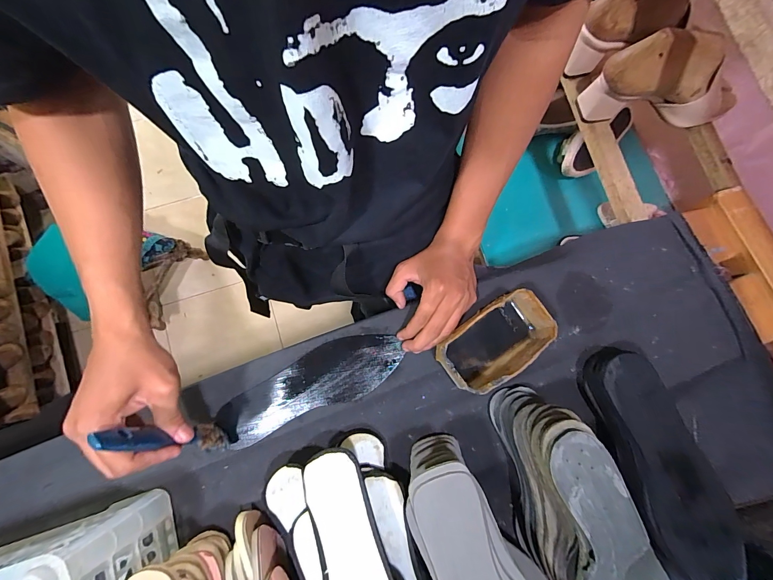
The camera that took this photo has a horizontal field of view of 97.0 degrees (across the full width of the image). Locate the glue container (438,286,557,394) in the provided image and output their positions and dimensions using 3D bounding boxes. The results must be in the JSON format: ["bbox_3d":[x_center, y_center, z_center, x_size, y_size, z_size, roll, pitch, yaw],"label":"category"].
[{"bbox_3d":[0.127,0.063,0.413,0.127,0.068,0.077,-34,84,-6],"label":"glue container"}]

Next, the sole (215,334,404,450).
[{"bbox_3d":[-0.093,0.117,0.426,0.228,0.010,0.075,-22,80,-6],"label":"sole"}]

